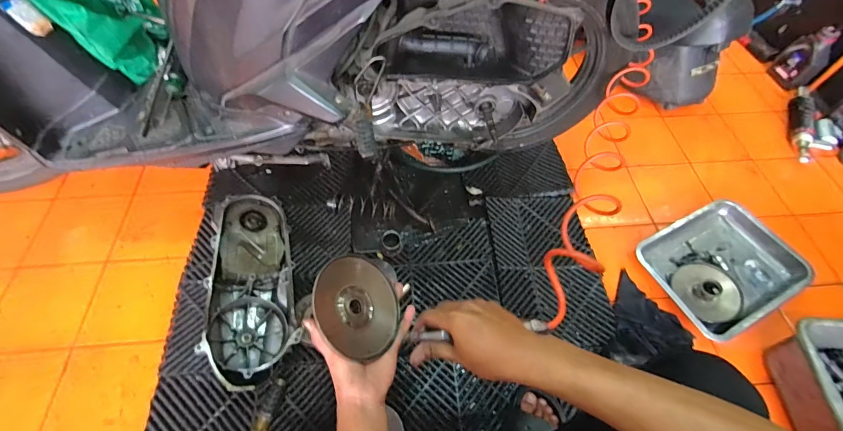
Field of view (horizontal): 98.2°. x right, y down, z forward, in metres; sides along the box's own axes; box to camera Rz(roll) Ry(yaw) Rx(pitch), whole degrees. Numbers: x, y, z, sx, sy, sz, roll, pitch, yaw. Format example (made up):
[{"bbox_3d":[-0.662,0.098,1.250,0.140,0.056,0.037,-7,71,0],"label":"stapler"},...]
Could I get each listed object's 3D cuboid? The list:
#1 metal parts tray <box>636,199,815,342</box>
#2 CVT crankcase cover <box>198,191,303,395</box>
[{"bbox_3d":[0.721,0.121,0.888,0.341,0.054,0.260,-22,62,-14],"label":"metal parts tray"},{"bbox_3d":[-0.373,0.156,0.810,0.183,0.082,0.422,8,53,-31],"label":"CVT crankcase cover"}]

